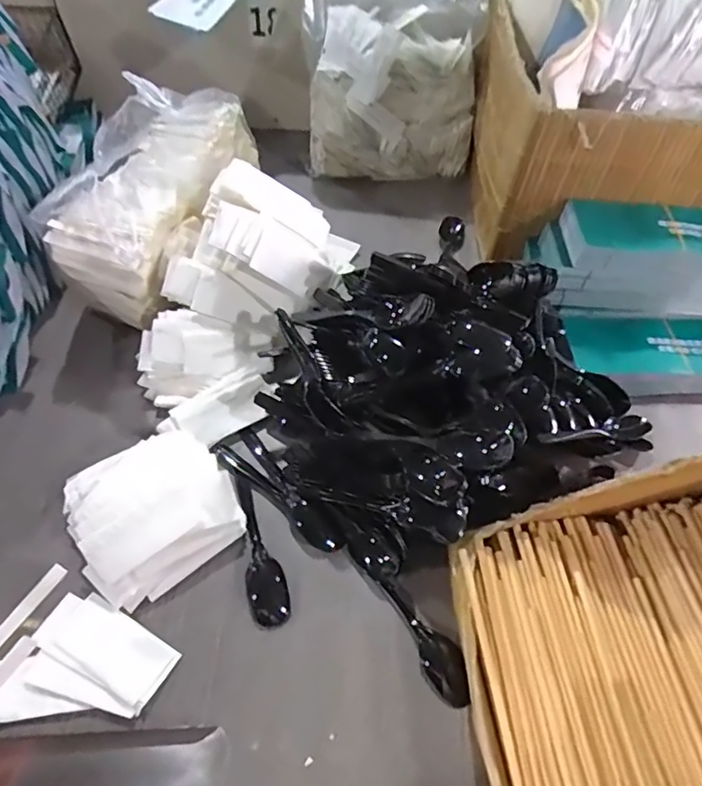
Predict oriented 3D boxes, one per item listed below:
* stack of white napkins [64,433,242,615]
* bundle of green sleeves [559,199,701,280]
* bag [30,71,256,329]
[{"bbox_3d":[-0.181,0.098,0.489,0.134,0.044,0.138,-33,63,-22],"label":"stack of white napkins"},{"bbox_3d":[0.377,-0.166,0.604,0.282,0.043,0.087,1,56,-2],"label":"bundle of green sleeves"},{"bbox_3d":[-0.215,-0.224,0.630,0.116,0.193,0.281,17,57,9],"label":"bag"}]

